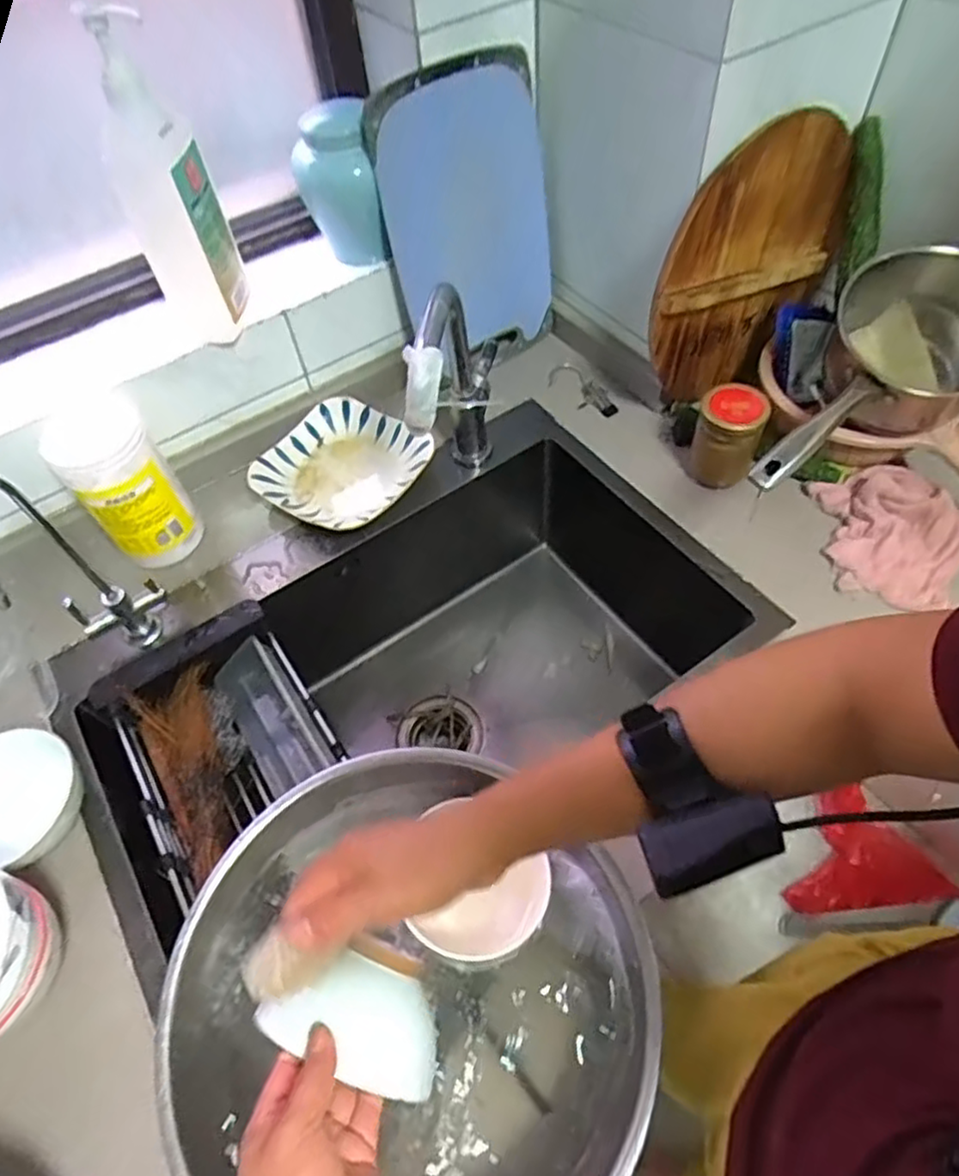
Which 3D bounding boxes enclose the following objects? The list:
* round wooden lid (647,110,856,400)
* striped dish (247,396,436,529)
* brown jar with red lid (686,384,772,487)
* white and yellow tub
[{"bbox_3d":[0.304,-0.365,0.752,0.273,0.271,0.041,-46,55,2],"label":"round wooden lid"},{"bbox_3d":[-0.171,-0.149,0.841,0.177,0.045,0.182,29,62,22],"label":"striped dish"},{"bbox_3d":[0.280,-0.174,0.772,0.071,0.102,0.069,-2,55,3],"label":"brown jar with red lid"},{"bbox_3d":[-0.388,-0.117,0.747,0.094,0.193,0.108,-32,59,-17],"label":"white and yellow tub"}]

